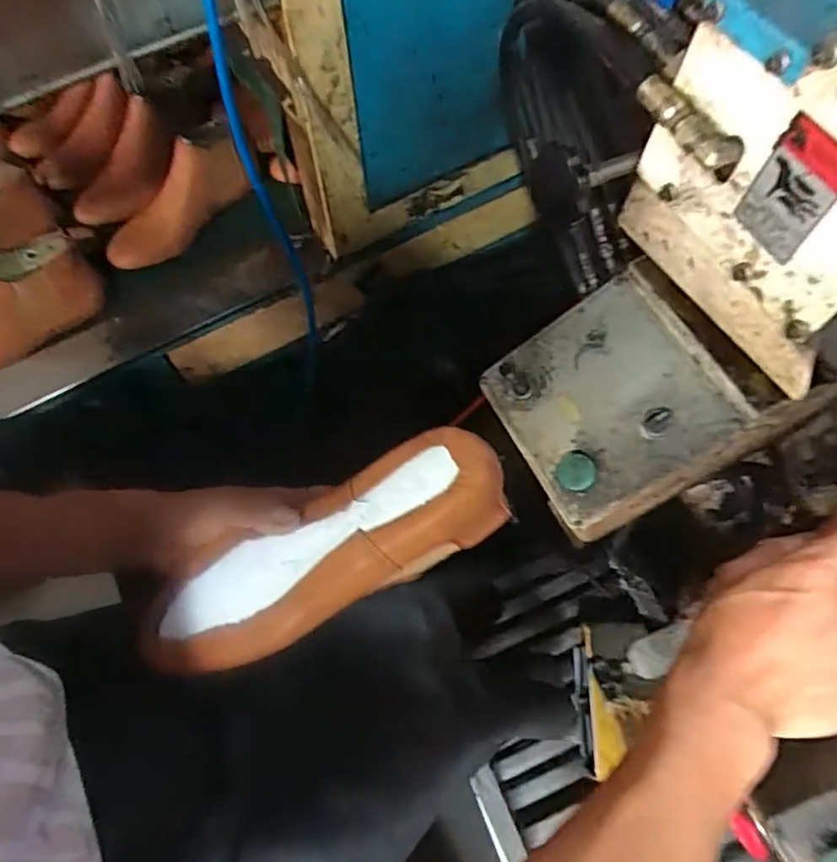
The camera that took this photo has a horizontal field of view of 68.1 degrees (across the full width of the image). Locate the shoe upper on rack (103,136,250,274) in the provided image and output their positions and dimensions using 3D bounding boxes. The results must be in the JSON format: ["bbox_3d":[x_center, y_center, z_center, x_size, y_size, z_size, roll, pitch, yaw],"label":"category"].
[{"bbox_3d":[-0.353,-0.325,0.903,0.236,0.075,0.078,-43,69,4],"label":"shoe upper on rack"}]

